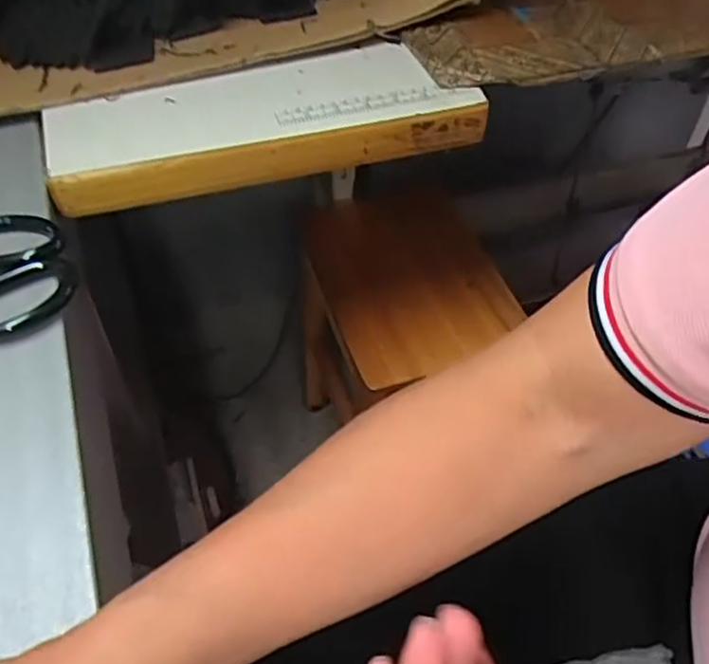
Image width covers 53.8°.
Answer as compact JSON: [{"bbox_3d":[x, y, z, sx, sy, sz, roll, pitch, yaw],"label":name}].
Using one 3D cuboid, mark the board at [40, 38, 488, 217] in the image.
[{"bbox_3d":[-0.072,-0.176,0.580,0.344,0.038,0.127,-14,52,-13],"label":"board"}]

